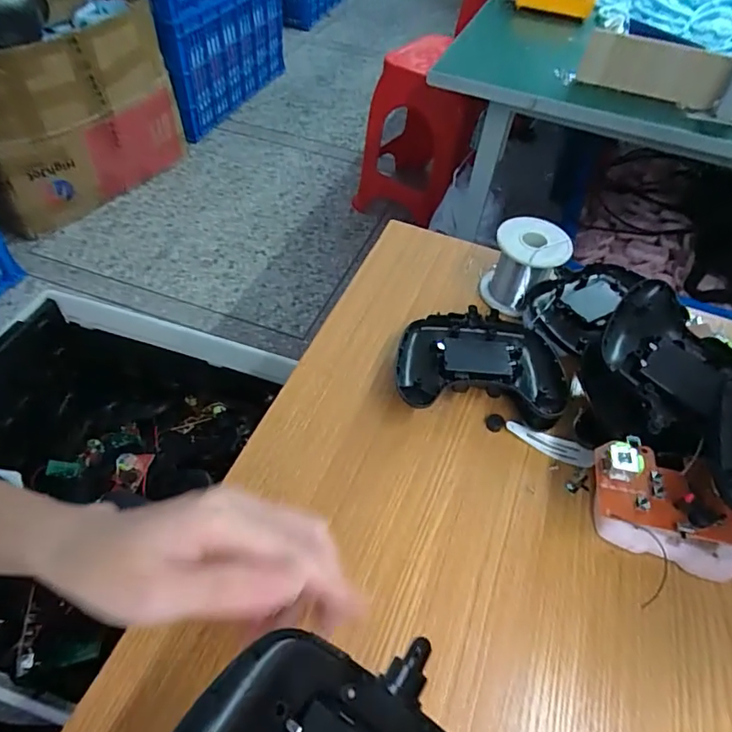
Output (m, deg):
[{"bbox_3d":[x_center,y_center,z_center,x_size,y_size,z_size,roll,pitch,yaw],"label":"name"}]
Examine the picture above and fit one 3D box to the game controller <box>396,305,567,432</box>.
[{"bbox_3d":[0.088,-0.003,0.402,0.121,0.030,0.105,7,51,2],"label":"game controller"}]

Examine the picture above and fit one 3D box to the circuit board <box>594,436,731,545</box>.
[{"bbox_3d":[0.187,0.074,0.307,0.088,0.017,0.053,14,52,7],"label":"circuit board"}]

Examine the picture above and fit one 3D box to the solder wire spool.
[{"bbox_3d":[0.143,-0.090,0.461,0.064,0.068,0.064,22,53,13],"label":"solder wire spool"}]

